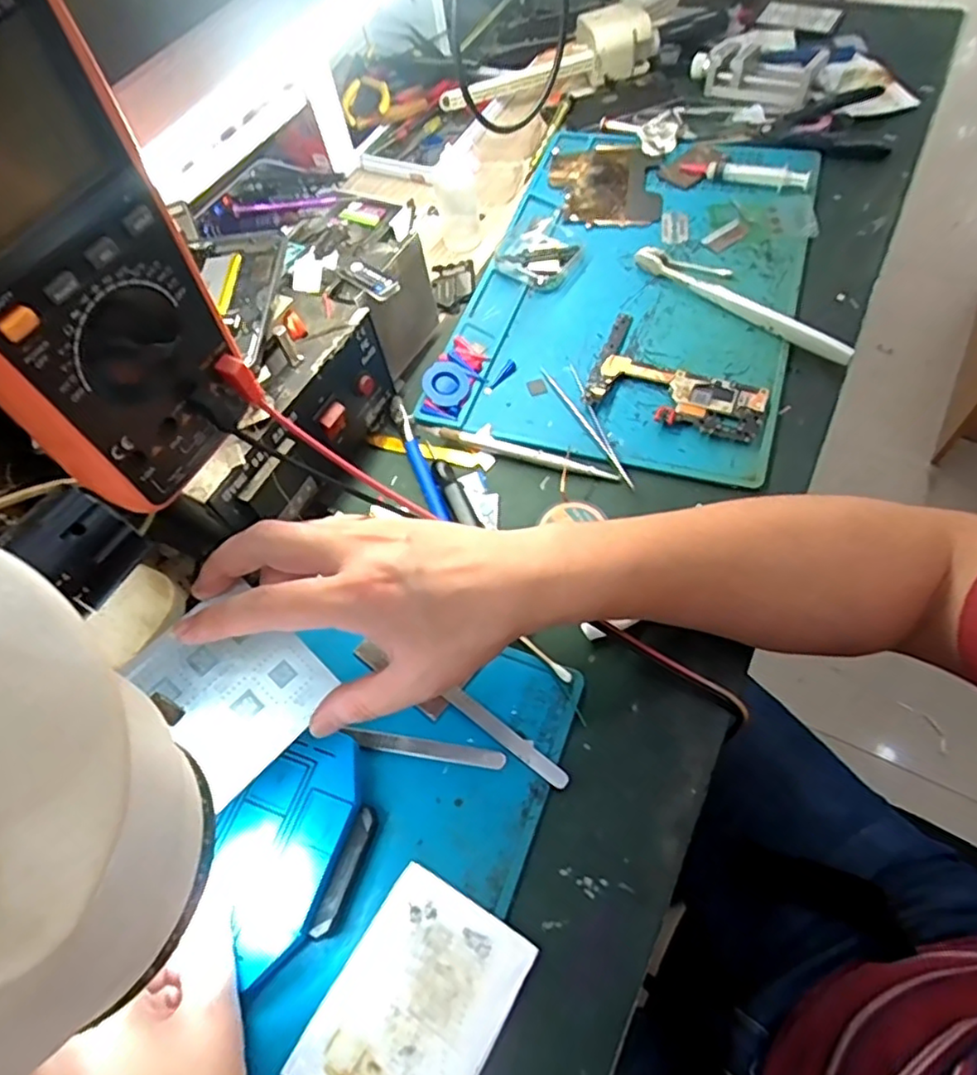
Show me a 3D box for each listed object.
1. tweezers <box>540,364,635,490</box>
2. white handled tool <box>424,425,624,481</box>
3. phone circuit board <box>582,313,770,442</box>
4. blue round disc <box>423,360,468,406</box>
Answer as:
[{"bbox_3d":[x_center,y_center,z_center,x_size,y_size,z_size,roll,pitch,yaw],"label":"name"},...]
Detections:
[{"bbox_3d":[0.075,-0.083,0.447,0.021,0.008,0.123,-22,61,-10],"label":"tweezers"},{"bbox_3d":[0.020,-0.062,0.446,0.143,0.008,0.014,19,62,14],"label":"white handled tool"},{"bbox_3d":[0.139,-0.118,0.461,0.123,0.011,0.093,21,63,15],"label":"phone circuit board"},{"bbox_3d":[-0.032,-0.114,0.474,0.032,0.013,0.037,-6,59,0],"label":"blue round disc"}]

